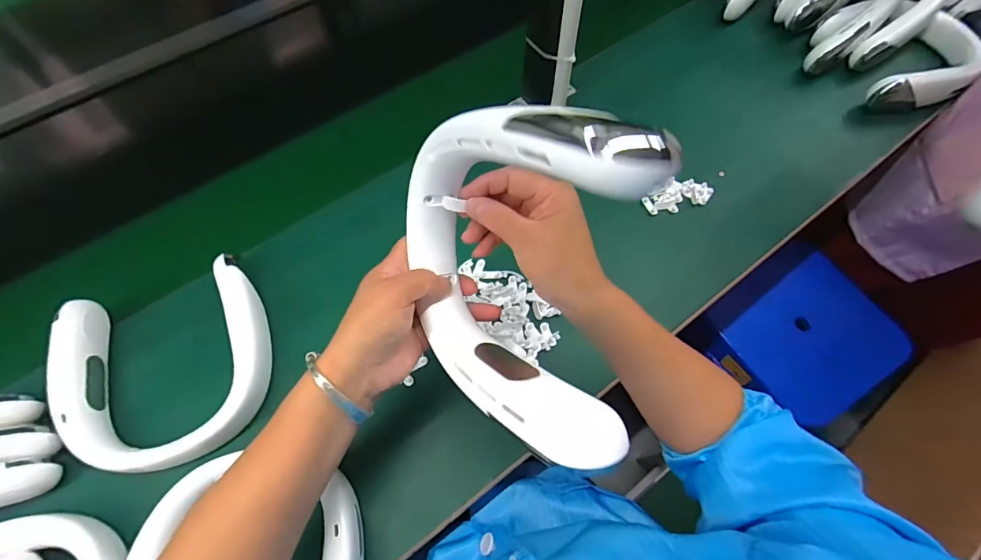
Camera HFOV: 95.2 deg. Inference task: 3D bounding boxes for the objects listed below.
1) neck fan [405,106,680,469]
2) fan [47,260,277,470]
[{"bbox_3d":[0.007,-0.010,0.281,0.046,0.180,0.194,-14,25,-34],"label":"neck fan"},{"bbox_3d":[-0.325,0.088,0.454,0.189,0.045,0.193,-19,66,-9],"label":"fan"}]

